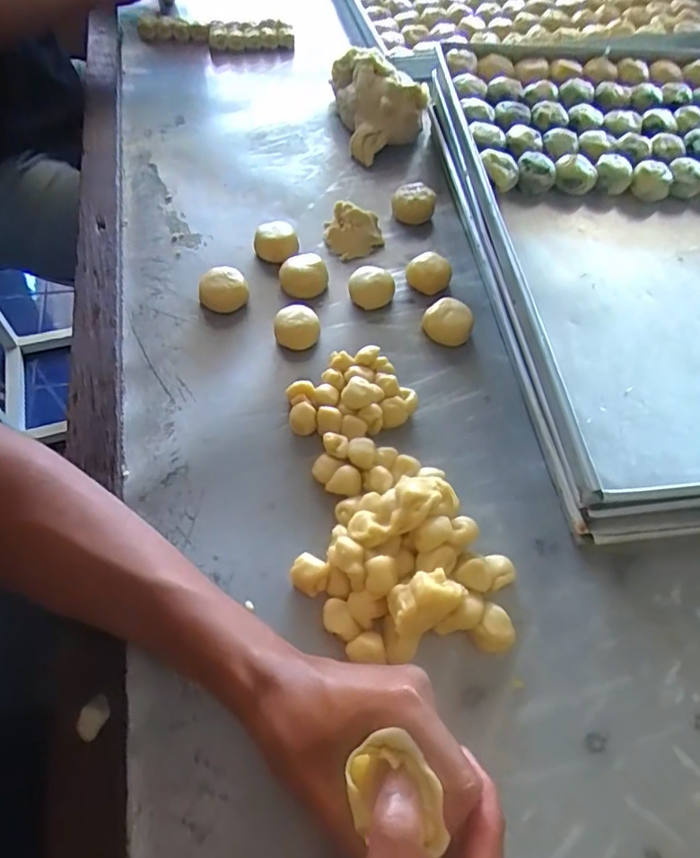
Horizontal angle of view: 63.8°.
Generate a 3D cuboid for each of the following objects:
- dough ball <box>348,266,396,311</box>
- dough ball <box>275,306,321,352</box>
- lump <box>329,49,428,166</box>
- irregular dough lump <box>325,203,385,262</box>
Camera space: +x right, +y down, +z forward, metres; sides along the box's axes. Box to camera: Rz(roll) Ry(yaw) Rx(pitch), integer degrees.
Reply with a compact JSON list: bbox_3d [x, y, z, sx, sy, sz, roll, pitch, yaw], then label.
[{"bbox_3d":[0.019,-0.119,0.485,0.037,0.022,0.033,10,58,3],"label":"dough ball"},{"bbox_3d":[-0.043,-0.083,0.458,0.035,0.022,0.033,-2,58,-5],"label":"dough ball"},{"bbox_3d":[0.030,-0.348,0.601,0.104,0.068,0.122,2,58,-2],"label":"lump"},{"bbox_3d":[0.004,-0.183,0.519,0.052,0.033,0.041,6,58,1],"label":"irregular dough lump"}]

